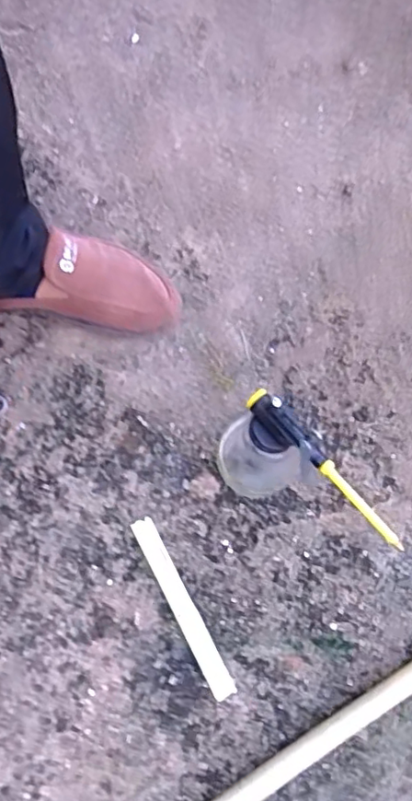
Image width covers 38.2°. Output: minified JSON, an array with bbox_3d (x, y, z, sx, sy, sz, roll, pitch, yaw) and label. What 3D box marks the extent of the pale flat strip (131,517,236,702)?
[{"bbox_3d":[-0.023,0.192,0.558,0.021,0.009,0.175,-27,75,-11],"label":"pale flat strip"}]

